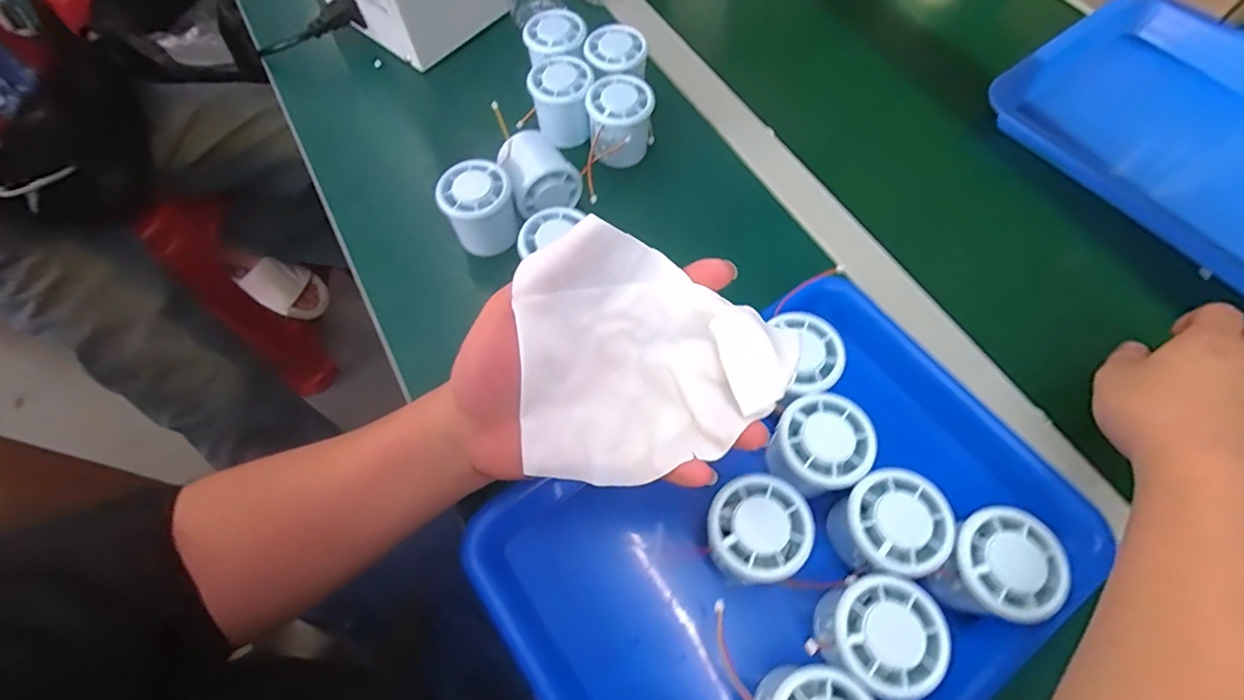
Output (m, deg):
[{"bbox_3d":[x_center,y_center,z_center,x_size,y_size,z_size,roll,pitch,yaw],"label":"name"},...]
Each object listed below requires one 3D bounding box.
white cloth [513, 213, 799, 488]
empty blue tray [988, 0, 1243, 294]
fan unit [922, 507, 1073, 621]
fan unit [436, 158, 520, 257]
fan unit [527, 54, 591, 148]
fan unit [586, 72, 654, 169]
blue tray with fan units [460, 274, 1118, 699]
[{"bbox_3d":[0.000,0.015,0.289,0.135,0.023,0.127,33,102,10],"label":"white cloth"},{"bbox_3d":[0.538,-0.185,0.494,0.248,0.051,0.327,-32,68,-14],"label":"empty blue tray"},{"bbox_3d":[0.214,0.125,0.320,0.057,0.046,0.055,0,64,1],"label":"fan unit"},{"bbox_3d":[-0.115,-0.113,0.452,0.054,0.062,0.052,0,64,1],"label":"fan unit"},{"bbox_3d":[-0.054,-0.227,0.503,0.051,0.052,0.056,-4,64,-1],"label":"fan unit"},{"bbox_3d":[-0.001,-0.200,0.486,0.059,0.054,0.065,-9,64,-3],"label":"fan unit"},{"bbox_3d":[0.103,0.116,0.343,0.346,0.079,0.250,-35,68,-15],"label":"blue tray with fan units"}]

